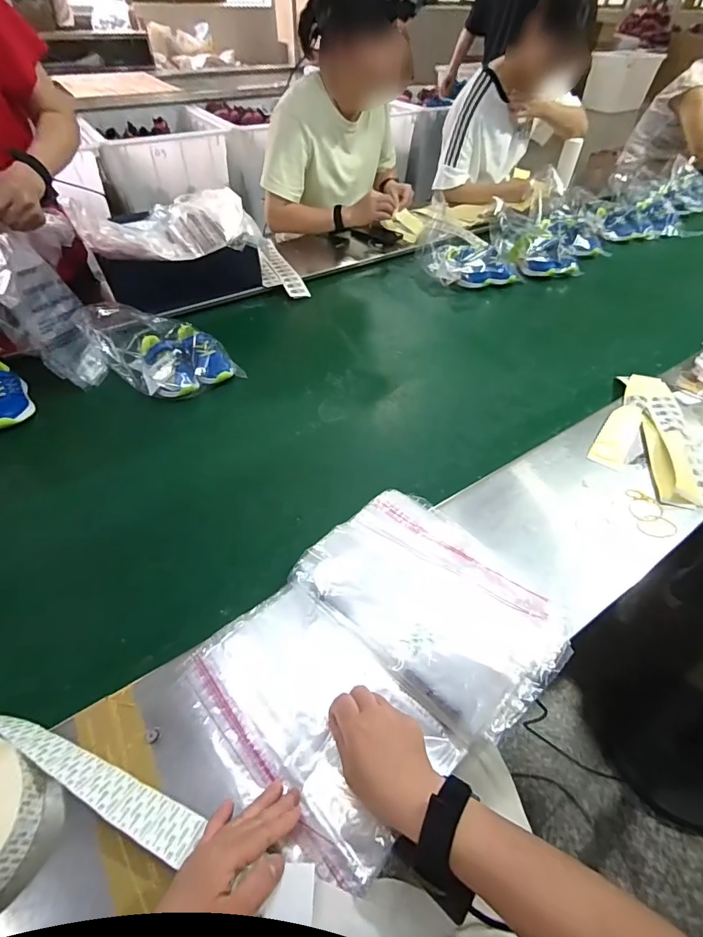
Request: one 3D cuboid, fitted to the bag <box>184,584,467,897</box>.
[{"bbox_3d":[-0.039,0.252,0.447,0.175,0.023,0.257,-35,55,-29],"label":"bag"}]

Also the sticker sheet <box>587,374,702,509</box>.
[{"bbox_3d":[0.512,-0.077,0.762,0.182,0.027,0.340,6,46,6],"label":"sticker sheet"}]

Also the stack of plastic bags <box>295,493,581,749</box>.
[{"bbox_3d":[0.102,0.143,0.514,0.292,0.052,0.209,35,55,29],"label":"stack of plastic bags"}]

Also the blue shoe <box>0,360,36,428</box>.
[{"bbox_3d":[-0.641,-0.134,0.784,0.076,0.068,0.160,-22,63,-20],"label":"blue shoe"}]

